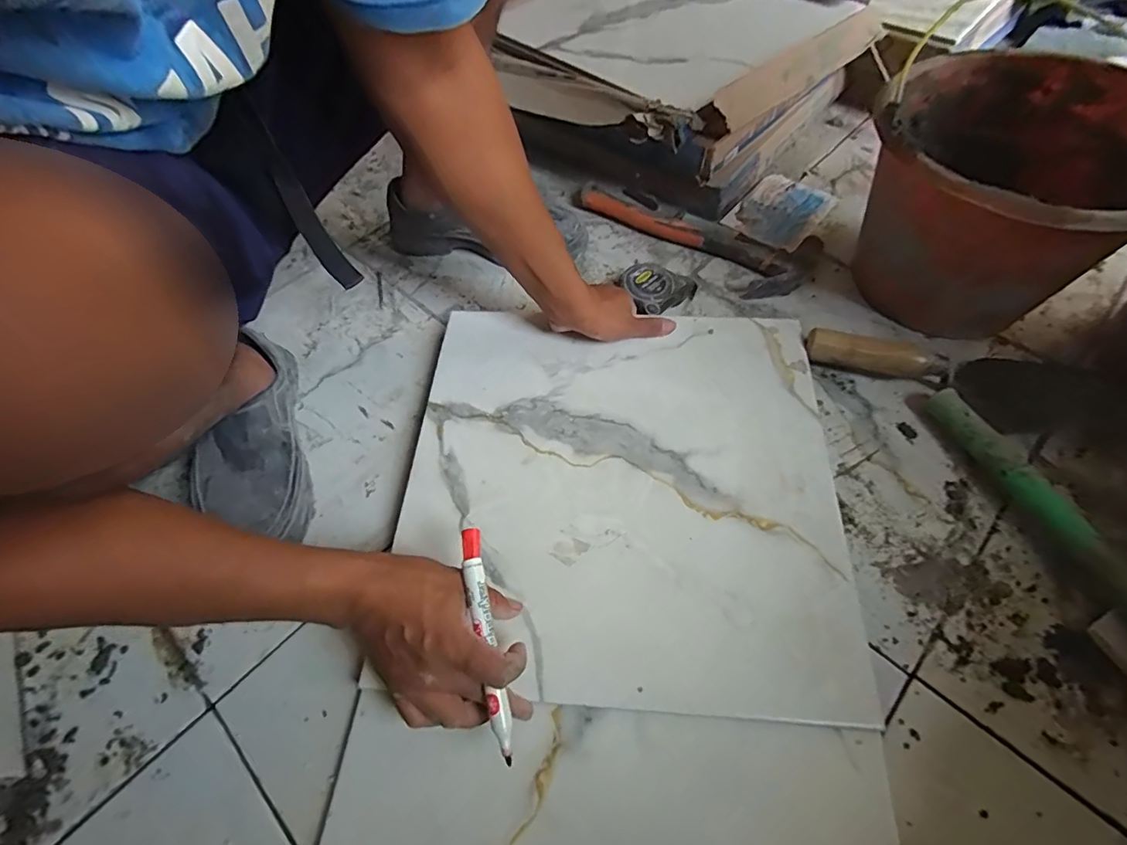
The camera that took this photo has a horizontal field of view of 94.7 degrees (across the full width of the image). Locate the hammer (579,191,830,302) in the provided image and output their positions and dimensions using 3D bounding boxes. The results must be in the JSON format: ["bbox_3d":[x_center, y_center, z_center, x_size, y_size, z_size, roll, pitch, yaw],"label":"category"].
[{"bbox_3d":[0.160,-0.255,0.689,0.329,0.027,0.102,31,64,20],"label":"hammer"}]

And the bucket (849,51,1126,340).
[{"bbox_3d":[0.445,-0.227,0.556,0.278,0.199,0.260,-2,58,3],"label":"bucket"}]

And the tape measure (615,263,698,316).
[{"bbox_3d":[0.112,-0.162,0.632,0.081,0.039,0.066,-36,62,-18],"label":"tape measure"}]

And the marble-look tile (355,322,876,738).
[{"bbox_3d":[0.049,0.052,0.496,0.394,0.015,0.385,2,58,5],"label":"marble-look tile"}]

